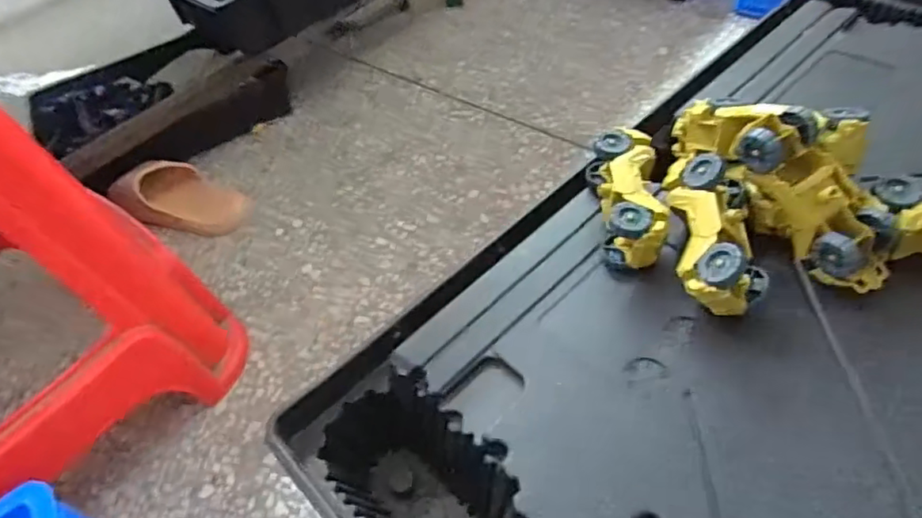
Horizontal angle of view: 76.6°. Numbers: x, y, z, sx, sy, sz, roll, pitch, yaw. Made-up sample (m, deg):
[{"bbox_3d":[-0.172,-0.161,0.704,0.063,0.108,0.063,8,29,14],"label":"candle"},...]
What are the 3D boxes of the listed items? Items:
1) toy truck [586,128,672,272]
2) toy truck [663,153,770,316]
[{"bbox_3d":[0.174,-0.065,0.605,0.066,0.056,0.159,-6,50,8],"label":"toy truck"},{"bbox_3d":[0.240,-0.023,0.552,0.066,0.065,0.165,-34,37,39],"label":"toy truck"}]

